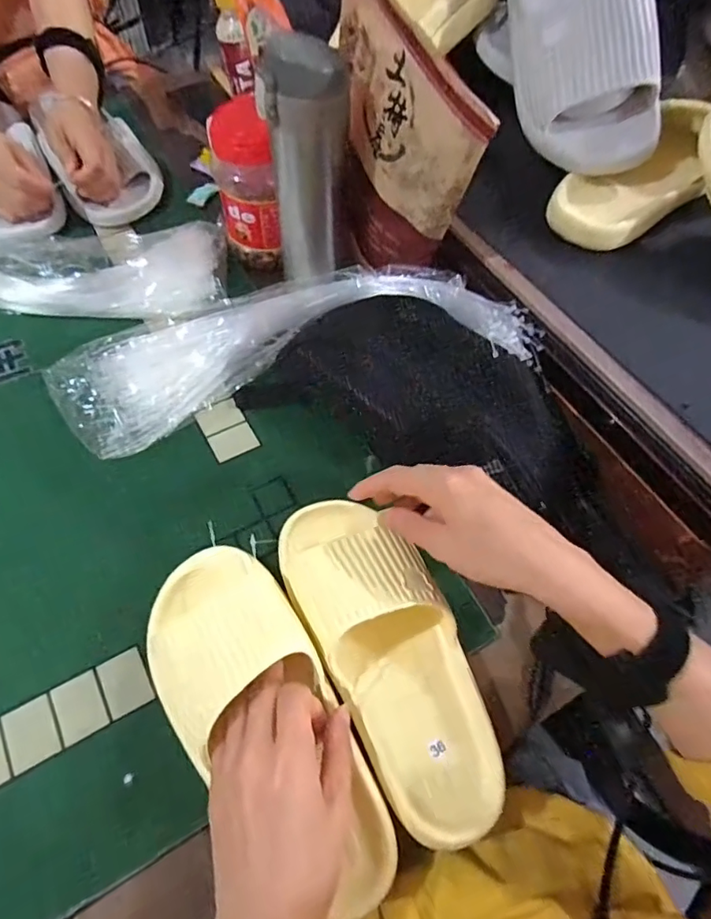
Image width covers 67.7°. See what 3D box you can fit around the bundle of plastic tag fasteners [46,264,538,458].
[{"bbox_3d":[-0.069,-0.103,0.476,0.420,0.082,0.147,-8,60,-6],"label":"bundle of plastic tag fasteners"}]

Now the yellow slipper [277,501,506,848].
[{"bbox_3d":[0.024,0.127,0.365,0.089,0.061,0.231,-24,71,-15],"label":"yellow slipper"}]

